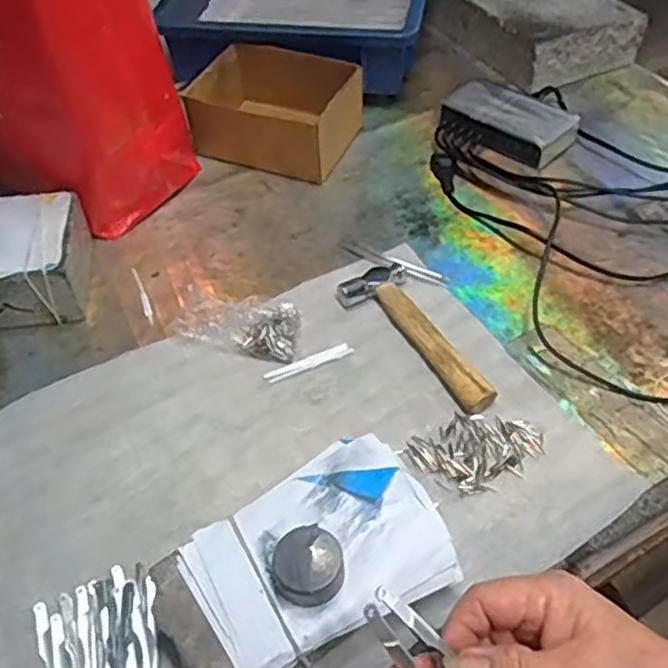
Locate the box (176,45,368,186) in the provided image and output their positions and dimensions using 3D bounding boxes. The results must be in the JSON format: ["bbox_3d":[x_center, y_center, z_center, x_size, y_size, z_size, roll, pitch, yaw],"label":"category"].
[{"bbox_3d":[-0.056,-0.238,0.720,0.160,0.071,0.130,14,51,14],"label":"box"}]

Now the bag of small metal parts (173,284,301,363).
[{"bbox_3d":[-0.075,-0.015,0.556,0.092,0.037,0.056,7,50,9],"label":"bag of small metal parts"}]

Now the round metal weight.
[{"bbox_3d":[-0.014,0.131,0.385,0.038,0.023,0.039,-1,49,1],"label":"round metal weight"}]

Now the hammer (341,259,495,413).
[{"bbox_3d":[0.065,0.004,0.544,0.054,0.021,0.155,-24,52,-17],"label":"hammer"}]

